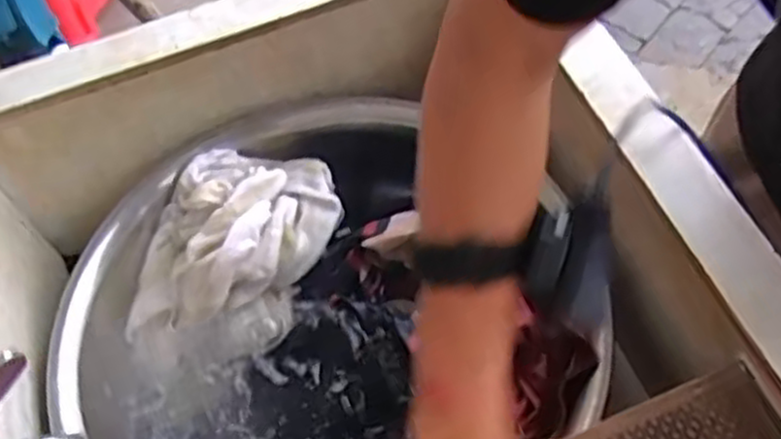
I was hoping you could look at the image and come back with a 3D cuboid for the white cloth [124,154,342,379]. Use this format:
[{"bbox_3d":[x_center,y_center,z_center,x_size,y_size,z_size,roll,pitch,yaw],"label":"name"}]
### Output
[{"bbox_3d":[-0.135,0.030,0.630,0.147,0.057,0.201,17,61,15],"label":"white cloth"}]

